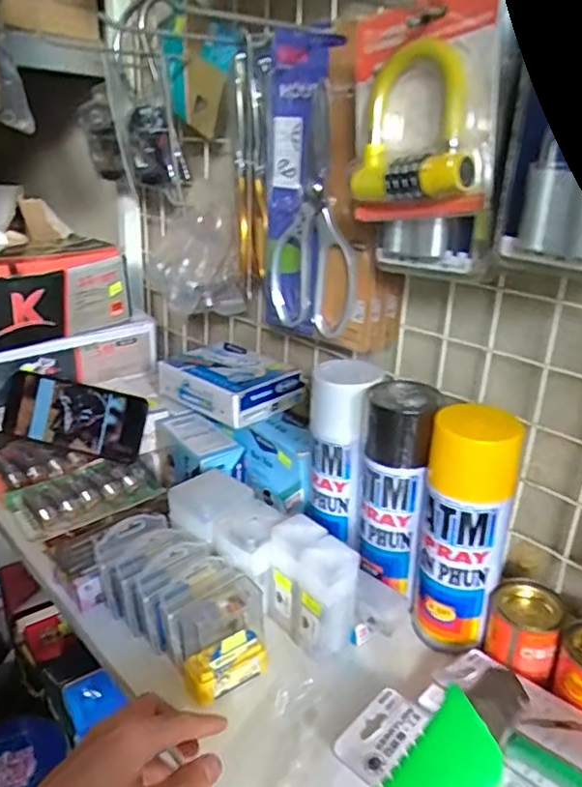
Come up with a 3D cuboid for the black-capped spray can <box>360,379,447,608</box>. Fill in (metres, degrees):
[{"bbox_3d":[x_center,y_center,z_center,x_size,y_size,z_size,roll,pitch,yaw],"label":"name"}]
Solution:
[{"bbox_3d":[0.089,0.078,0.532,0.061,0.167,0.062,2,21,-1],"label":"black-capped spray can"}]

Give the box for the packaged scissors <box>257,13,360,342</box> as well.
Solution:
[{"bbox_3d":[0.004,-0.184,0.560,0.108,0.258,0.023,3,12,42],"label":"packaged scissors"}]

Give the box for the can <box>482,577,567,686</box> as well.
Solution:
[{"bbox_3d":[0.181,0.183,0.486,0.053,0.051,0.055,13,23,25],"label":"can"}]

